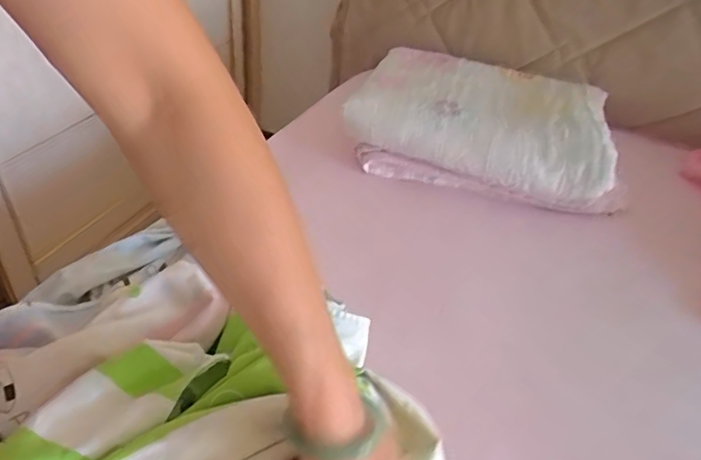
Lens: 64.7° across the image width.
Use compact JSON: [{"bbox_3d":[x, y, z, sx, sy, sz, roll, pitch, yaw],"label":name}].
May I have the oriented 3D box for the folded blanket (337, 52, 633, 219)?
[{"bbox_3d":[0.229,-0.180,0.920,0.415,0.122,0.331,17,41,12],"label":"folded blanket"}]

